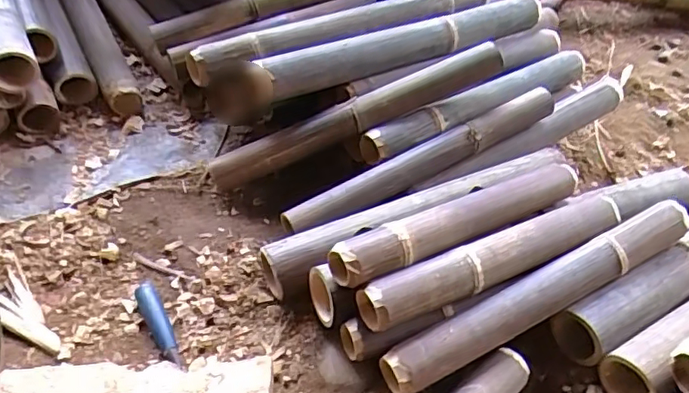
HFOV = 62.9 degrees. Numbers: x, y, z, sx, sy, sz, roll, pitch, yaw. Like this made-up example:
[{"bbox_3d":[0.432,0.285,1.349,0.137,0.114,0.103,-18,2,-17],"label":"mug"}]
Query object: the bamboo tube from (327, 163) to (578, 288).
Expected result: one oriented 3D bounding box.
[{"bbox_3d":[0.160,0.029,0.728,0.398,0.072,0.071,-21,51,-25],"label":"bamboo tube"}]

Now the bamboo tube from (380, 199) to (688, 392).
[{"bbox_3d":[0.255,0.112,0.692,0.470,0.054,0.058,-18,50,-24],"label":"bamboo tube"}]

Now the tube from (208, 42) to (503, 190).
[{"bbox_3d":[0.028,-0.124,0.854,0.483,0.050,0.063,-24,49,-8],"label":"tube"}]

